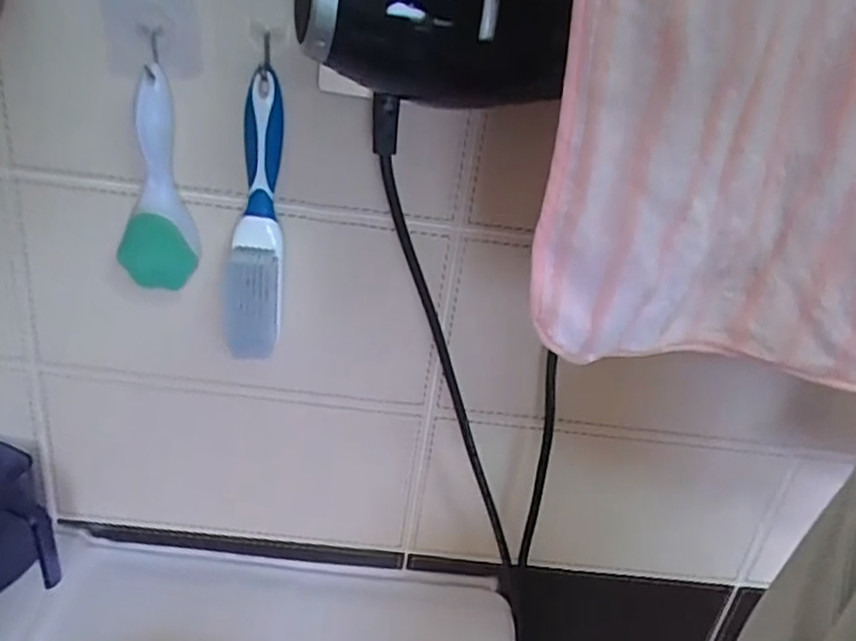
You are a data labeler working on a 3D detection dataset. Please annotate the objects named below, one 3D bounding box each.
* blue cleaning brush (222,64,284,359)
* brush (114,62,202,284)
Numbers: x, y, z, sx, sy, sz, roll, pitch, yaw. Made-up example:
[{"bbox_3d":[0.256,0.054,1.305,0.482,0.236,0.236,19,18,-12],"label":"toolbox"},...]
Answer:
[{"bbox_3d":[-0.111,-0.061,0.454,0.034,0.181,0.040,6,27,-5],"label":"blue cleaning brush"},{"bbox_3d":[-0.172,-0.086,0.449,0.046,0.134,0.029,0,28,-17],"label":"brush"}]

